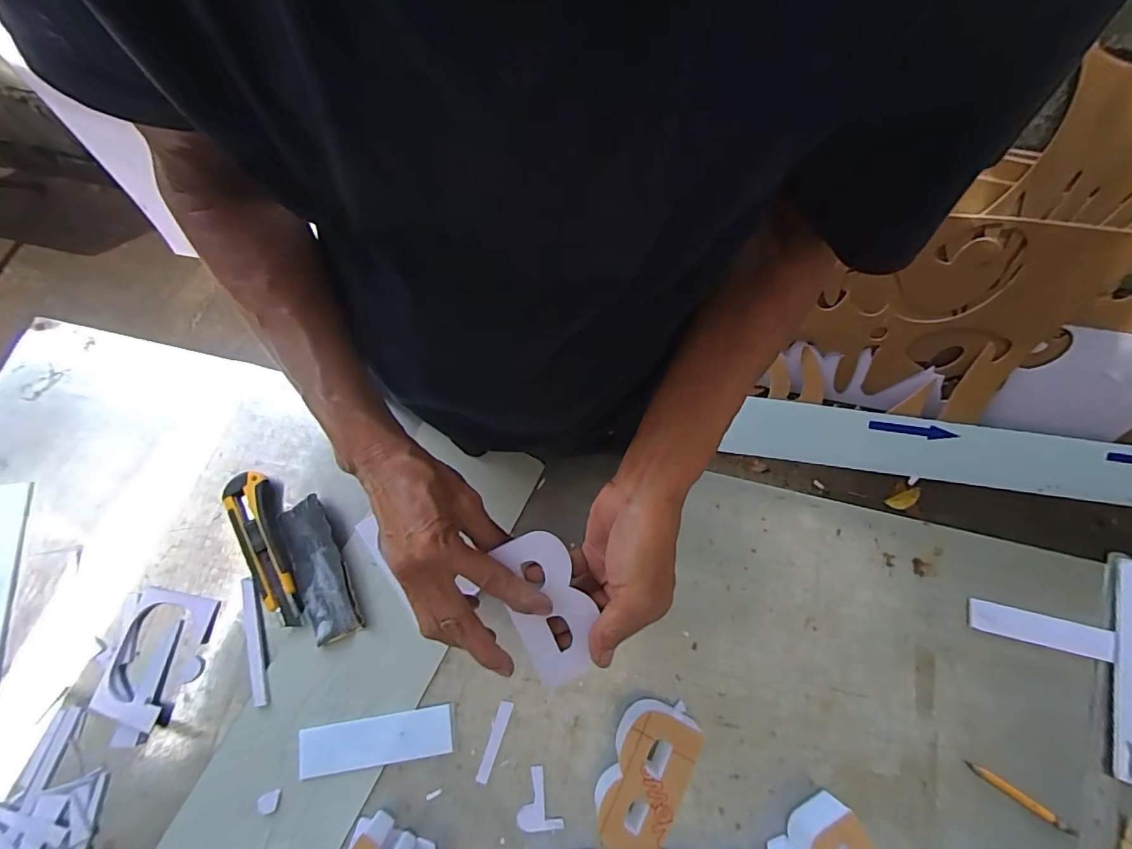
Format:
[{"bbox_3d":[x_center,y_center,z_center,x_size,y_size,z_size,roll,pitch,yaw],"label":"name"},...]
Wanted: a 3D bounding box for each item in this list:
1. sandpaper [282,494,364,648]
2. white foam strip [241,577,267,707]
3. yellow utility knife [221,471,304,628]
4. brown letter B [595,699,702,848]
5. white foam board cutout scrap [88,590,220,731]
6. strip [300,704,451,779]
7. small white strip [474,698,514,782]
[{"bbox_3d":[-0.237,0.138,0.481,0.048,0.020,0.137,-24,74,-8],"label":"sandpaper"},{"bbox_3d":[-0.293,0.201,0.469,0.014,0.005,0.114,-16,74,-5],"label":"white foam strip"},{"bbox_3d":[-0.295,0.122,0.486,0.041,0.018,0.155,-22,74,-7],"label":"yellow utility knife"},{"bbox_3d":[0.067,0.298,0.428,0.056,0.043,0.112,24,74,7],"label":"brown letter B"},{"bbox_3d":[-0.380,0.213,0.460,0.078,0.009,0.109,13,73,3],"label":"white foam board cutout scrap"},{"bbox_3d":[-0.169,0.281,0.444,0.131,0.007,0.039,-9,73,-3],"label":"strip"},{"bbox_3d":[-0.065,0.285,0.450,0.012,0.004,0.067,19,74,5],"label":"small white strip"}]

